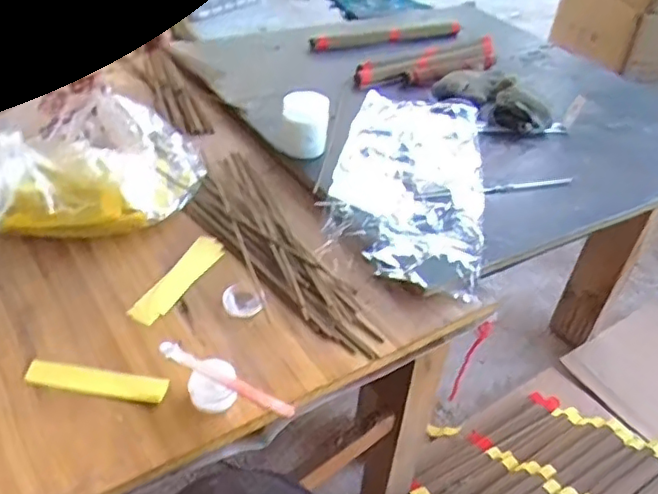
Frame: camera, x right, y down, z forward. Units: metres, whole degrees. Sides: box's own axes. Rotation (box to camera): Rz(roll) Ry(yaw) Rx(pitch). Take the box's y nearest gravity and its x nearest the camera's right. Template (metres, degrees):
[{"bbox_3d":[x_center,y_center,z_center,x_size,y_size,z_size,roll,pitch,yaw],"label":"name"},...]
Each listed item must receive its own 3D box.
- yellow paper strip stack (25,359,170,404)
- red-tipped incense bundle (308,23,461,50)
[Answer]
[{"bbox_3d":[-0.186,0.109,0.486,0.110,0.008,0.024,9,39,2],"label":"yellow paper strip stack"},{"bbox_3d":[0.115,-0.395,1.138,0.339,0.031,0.026,-17,45,-28],"label":"red-tipped incense bundle"}]

